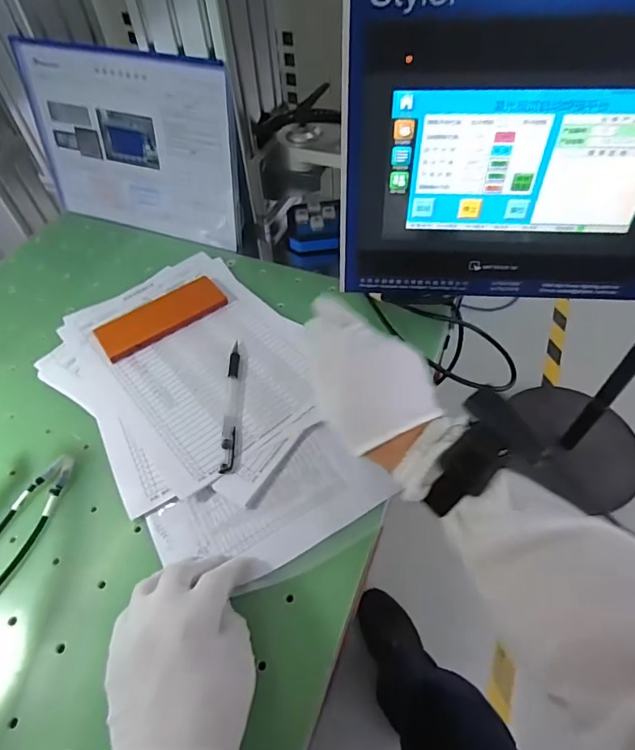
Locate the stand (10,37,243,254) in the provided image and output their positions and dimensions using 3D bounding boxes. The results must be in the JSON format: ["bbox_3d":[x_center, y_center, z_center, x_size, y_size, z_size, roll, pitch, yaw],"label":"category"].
[{"bbox_3d":[-0.246,-0.297,0.604,0.303,0.202,0.061,17,56,14],"label":"stand"}]

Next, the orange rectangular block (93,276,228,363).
[{"bbox_3d":[-0.189,-0.073,0.558,0.150,0.012,0.063,-33,59,-20],"label":"orange rectangular block"}]

